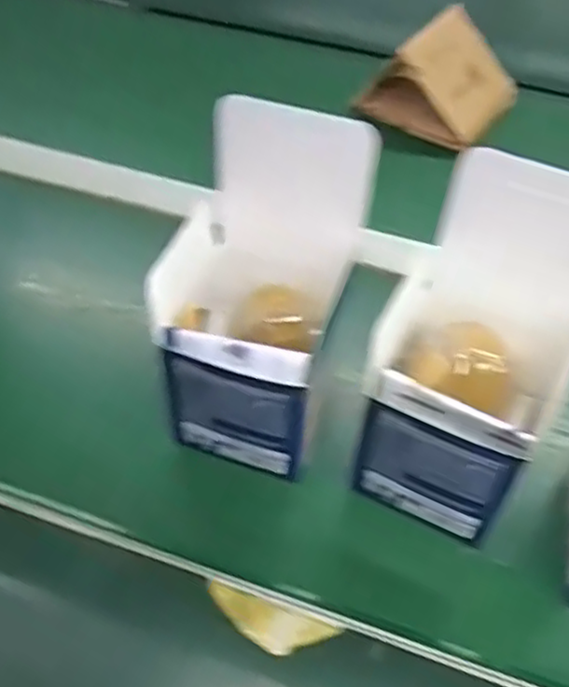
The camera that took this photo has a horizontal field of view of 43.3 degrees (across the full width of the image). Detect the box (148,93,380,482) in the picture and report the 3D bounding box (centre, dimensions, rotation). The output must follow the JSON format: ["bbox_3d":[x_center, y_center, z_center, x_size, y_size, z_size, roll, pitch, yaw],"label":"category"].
[{"bbox_3d":[-0.016,-0.024,0.380,0.088,0.171,0.091,16,52,11],"label":"box"}]

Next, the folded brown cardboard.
[{"bbox_3d":[0.139,-0.233,0.629,0.113,0.061,0.110,33,57,23],"label":"folded brown cardboard"}]

